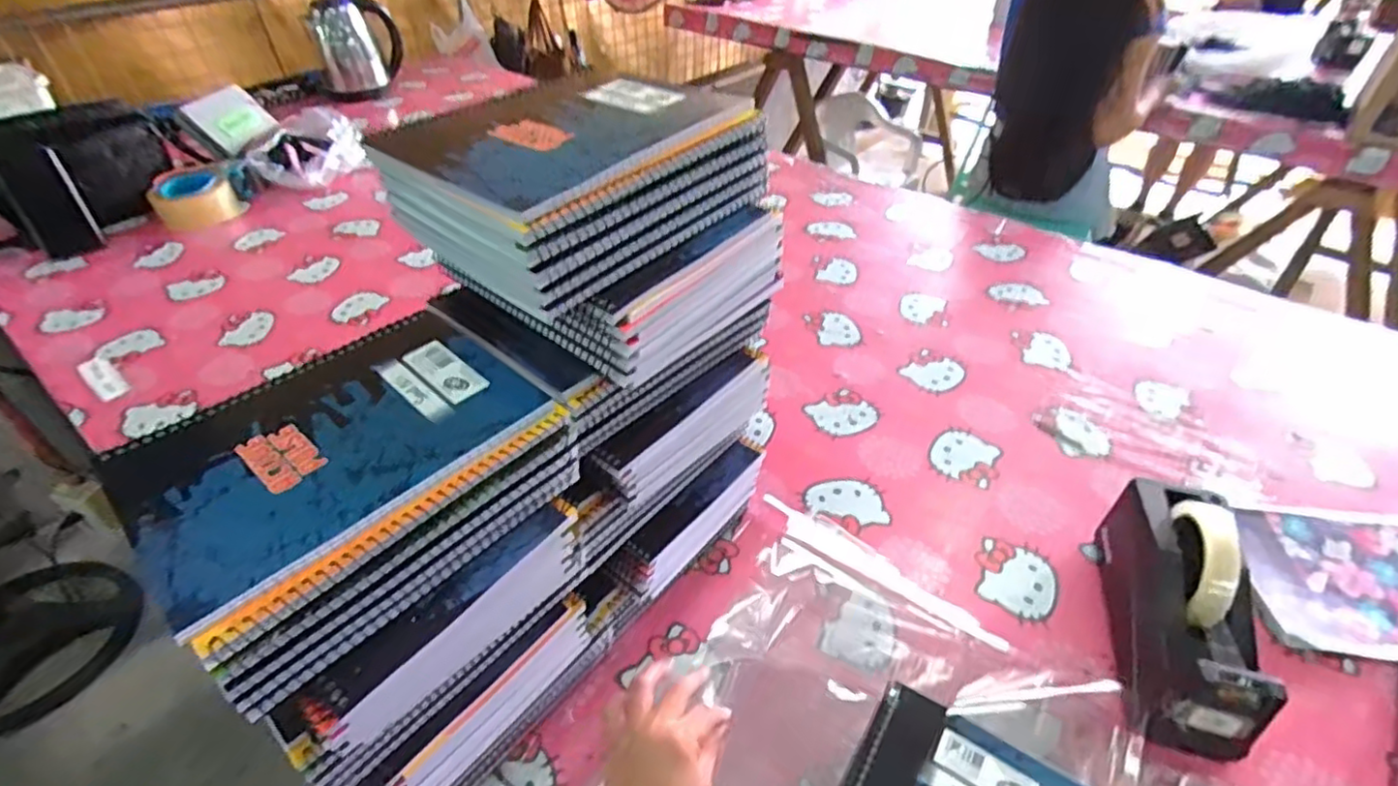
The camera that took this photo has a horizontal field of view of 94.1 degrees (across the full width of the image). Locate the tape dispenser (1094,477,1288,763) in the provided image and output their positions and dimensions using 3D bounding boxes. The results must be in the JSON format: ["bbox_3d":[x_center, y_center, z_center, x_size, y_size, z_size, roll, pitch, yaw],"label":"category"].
[{"bbox_3d":[0.400,0.169,0.531,0.081,0.125,0.203,11,43,12],"label":"tape dispenser"}]

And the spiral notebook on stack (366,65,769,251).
[{"bbox_3d":[-0.084,-0.163,0.405,0.158,0.015,0.199,29,49,29],"label":"spiral notebook on stack"}]

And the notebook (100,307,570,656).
[{"bbox_3d":[-0.202,0.023,0.365,0.154,0.013,0.196,32,51,30],"label":"notebook"}]

